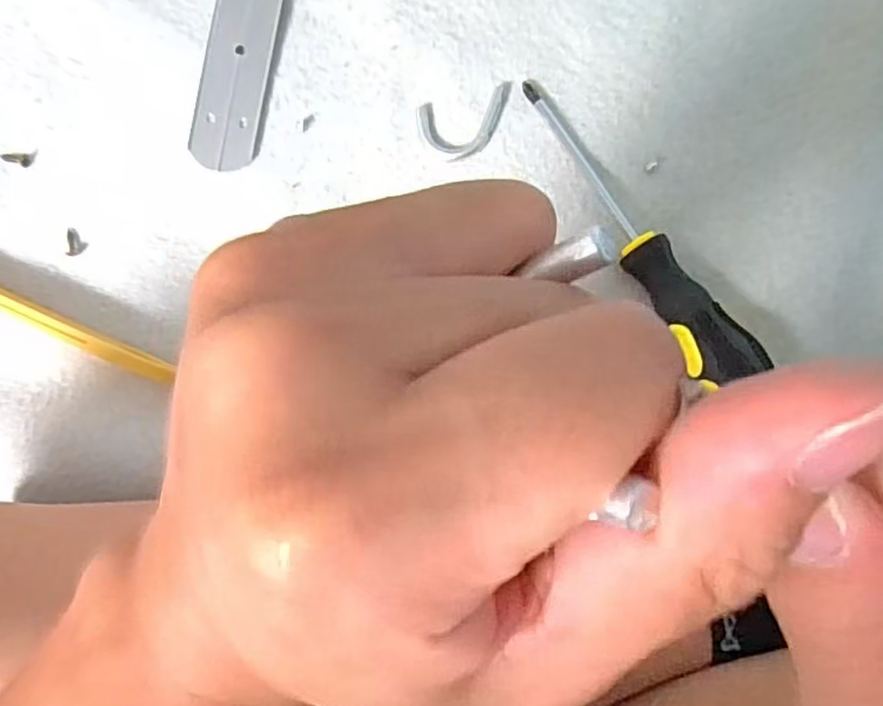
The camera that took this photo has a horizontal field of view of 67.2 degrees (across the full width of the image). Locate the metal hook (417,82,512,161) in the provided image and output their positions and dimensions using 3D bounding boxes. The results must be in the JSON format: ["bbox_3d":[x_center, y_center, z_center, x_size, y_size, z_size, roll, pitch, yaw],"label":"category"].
[{"bbox_3d":[0.014,-0.116,0.335,0.048,0.006,0.032,-12,85,-2],"label":"metal hook"}]

